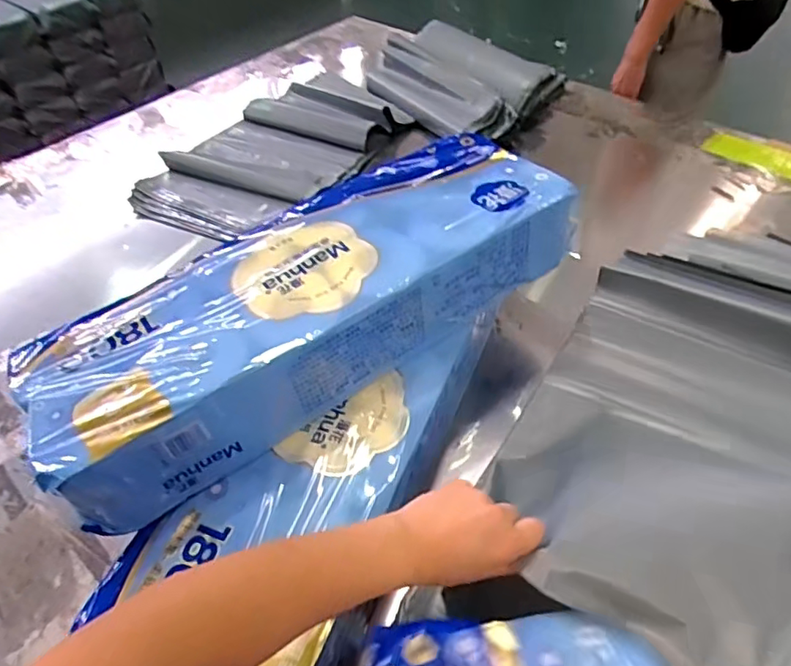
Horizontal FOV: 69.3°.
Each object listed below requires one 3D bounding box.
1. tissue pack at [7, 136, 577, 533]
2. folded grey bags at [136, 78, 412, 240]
[{"bbox_3d":[-0.080,-0.046,0.603,0.574,0.099,0.205,-31,53,-19],"label":"tissue pack"},{"bbox_3d":[-0.221,-0.344,1.092,0.358,0.079,0.531,26,57,26],"label":"folded grey bags"}]

